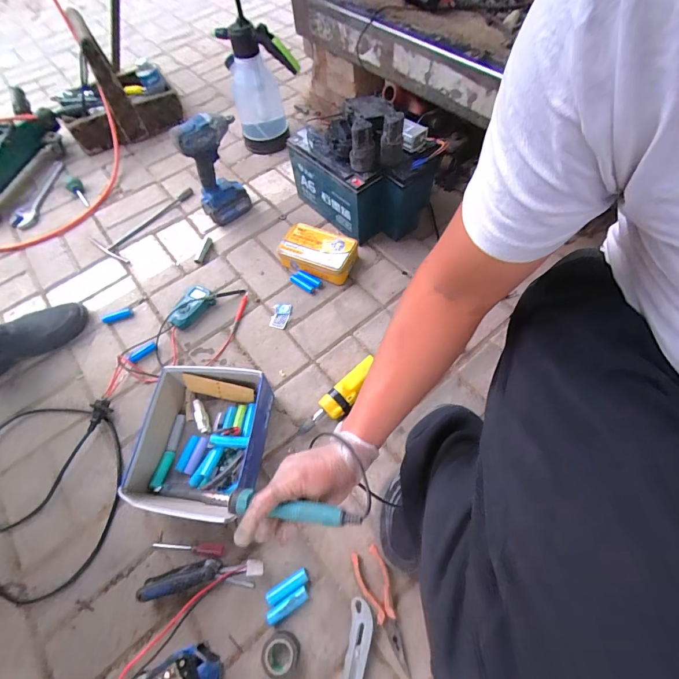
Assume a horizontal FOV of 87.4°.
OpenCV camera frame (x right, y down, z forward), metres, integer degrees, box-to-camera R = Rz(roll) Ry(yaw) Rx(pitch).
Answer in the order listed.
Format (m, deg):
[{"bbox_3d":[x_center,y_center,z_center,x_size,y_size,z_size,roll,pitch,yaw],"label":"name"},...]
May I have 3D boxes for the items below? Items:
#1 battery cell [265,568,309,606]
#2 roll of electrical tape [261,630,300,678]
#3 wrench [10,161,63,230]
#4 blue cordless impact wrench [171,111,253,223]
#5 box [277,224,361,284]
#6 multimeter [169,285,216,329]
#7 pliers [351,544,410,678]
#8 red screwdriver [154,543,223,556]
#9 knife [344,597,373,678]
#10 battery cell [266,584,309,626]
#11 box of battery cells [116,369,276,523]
[{"bbox_3d":[-0.080,0.375,0.540,0.068,0.016,0.021,-27,63,-10],"label":"battery cell"},{"bbox_3d":[-0.082,0.437,0.492,0.050,0.020,0.049,-2,61,3],"label":"roll of electrical tape"},{"bbox_3d":[-0.903,-0.437,1.061,0.072,0.012,0.295,-7,61,1],"label":"wrench"},{"bbox_3d":[-0.291,-0.406,0.867,0.142,0.247,0.065,-26,63,-10],"label":"blue cordless impact wrench"},{"bbox_3d":[-0.050,-0.201,0.838,0.170,0.058,0.115,23,66,16],"label":"box"},{"bbox_3d":[-0.338,-0.076,0.802,0.071,0.036,0.108,38,70,22],"label":"multimeter"},{"bbox_3d":[0.065,0.390,0.519,0.046,0.014,0.152,-22,62,-7],"label":"pliers"},{"bbox_3d":[-0.245,0.338,0.578,0.119,0.012,0.016,3,62,6],"label":"red screwdriver"},{"bbox_3d":[0.023,0.444,0.497,0.032,0.011,0.131,10,63,9],"label":"knife"},{"bbox_3d":[-0.078,0.397,0.530,0.067,0.014,0.019,-30,63,-12],"label":"battery cell"},{"bbox_3d":[-0.233,0.176,0.615,0.209,0.103,0.230,1,62,5],"label":"box of battery cells"}]

